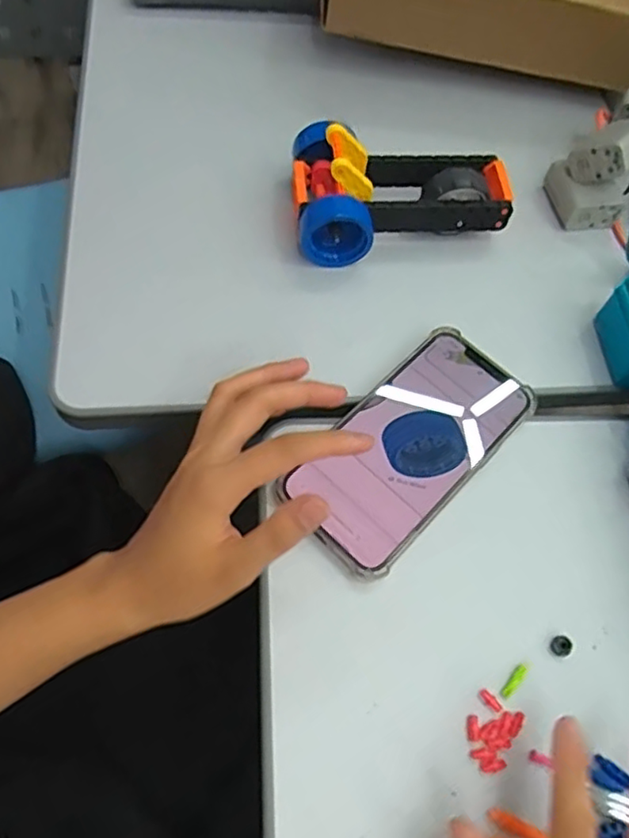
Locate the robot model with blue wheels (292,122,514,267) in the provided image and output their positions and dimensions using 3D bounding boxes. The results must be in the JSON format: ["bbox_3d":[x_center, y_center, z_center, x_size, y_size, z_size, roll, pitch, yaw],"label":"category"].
[{"bbox_3d":[0.063,-0.163,0.445,0.157,0.059,0.089,0,64,-7],"label":"robot model with blue wheels"}]

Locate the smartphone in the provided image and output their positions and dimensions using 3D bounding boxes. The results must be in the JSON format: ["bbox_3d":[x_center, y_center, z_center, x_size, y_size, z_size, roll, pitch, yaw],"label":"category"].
[{"bbox_3d":[0.061,0.014,0.381,0.081,0.016,0.163,36,66,18],"label":"smartphone"}]

